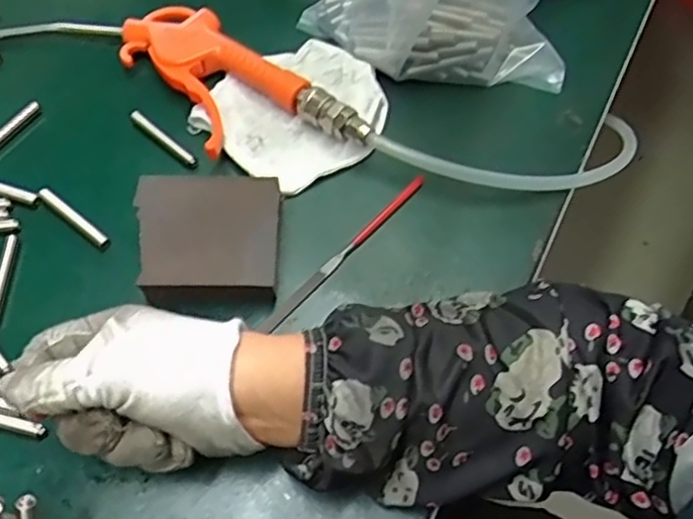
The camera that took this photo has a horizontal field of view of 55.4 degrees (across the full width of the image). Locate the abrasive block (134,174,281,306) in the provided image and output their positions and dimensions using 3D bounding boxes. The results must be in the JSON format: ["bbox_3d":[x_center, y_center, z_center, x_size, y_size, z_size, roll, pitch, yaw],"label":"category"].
[{"bbox_3d":[-0.079,-0.013,0.383,0.078,0.029,0.072,-2,63,-1],"label":"abrasive block"}]

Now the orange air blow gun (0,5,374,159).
[{"bbox_3d":[-0.110,-0.127,0.442,0.263,0.023,0.090,30,66,14],"label":"orange air blow gun"}]

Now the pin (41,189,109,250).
[{"bbox_3d":[-0.165,-0.025,0.400,0.055,0.009,0.007,36,68,17],"label":"pin"}]

